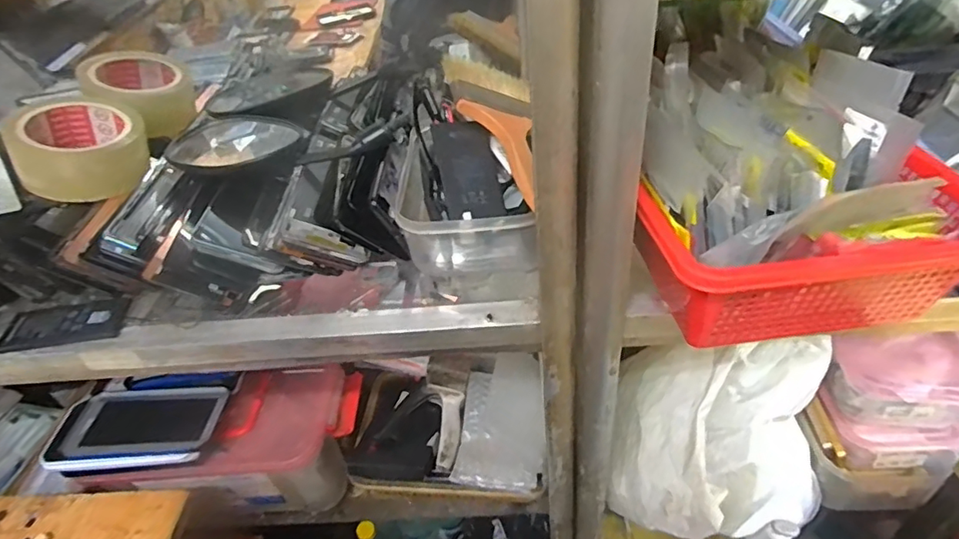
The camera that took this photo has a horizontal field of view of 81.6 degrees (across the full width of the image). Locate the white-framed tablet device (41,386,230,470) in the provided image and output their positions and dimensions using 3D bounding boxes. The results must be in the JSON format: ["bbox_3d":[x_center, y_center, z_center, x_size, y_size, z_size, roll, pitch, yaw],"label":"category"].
[{"bbox_3d":[-0.410,0.189,0.677,0.182,0.027,0.101,-2,45,-8],"label":"white-framed tablet device"}]

